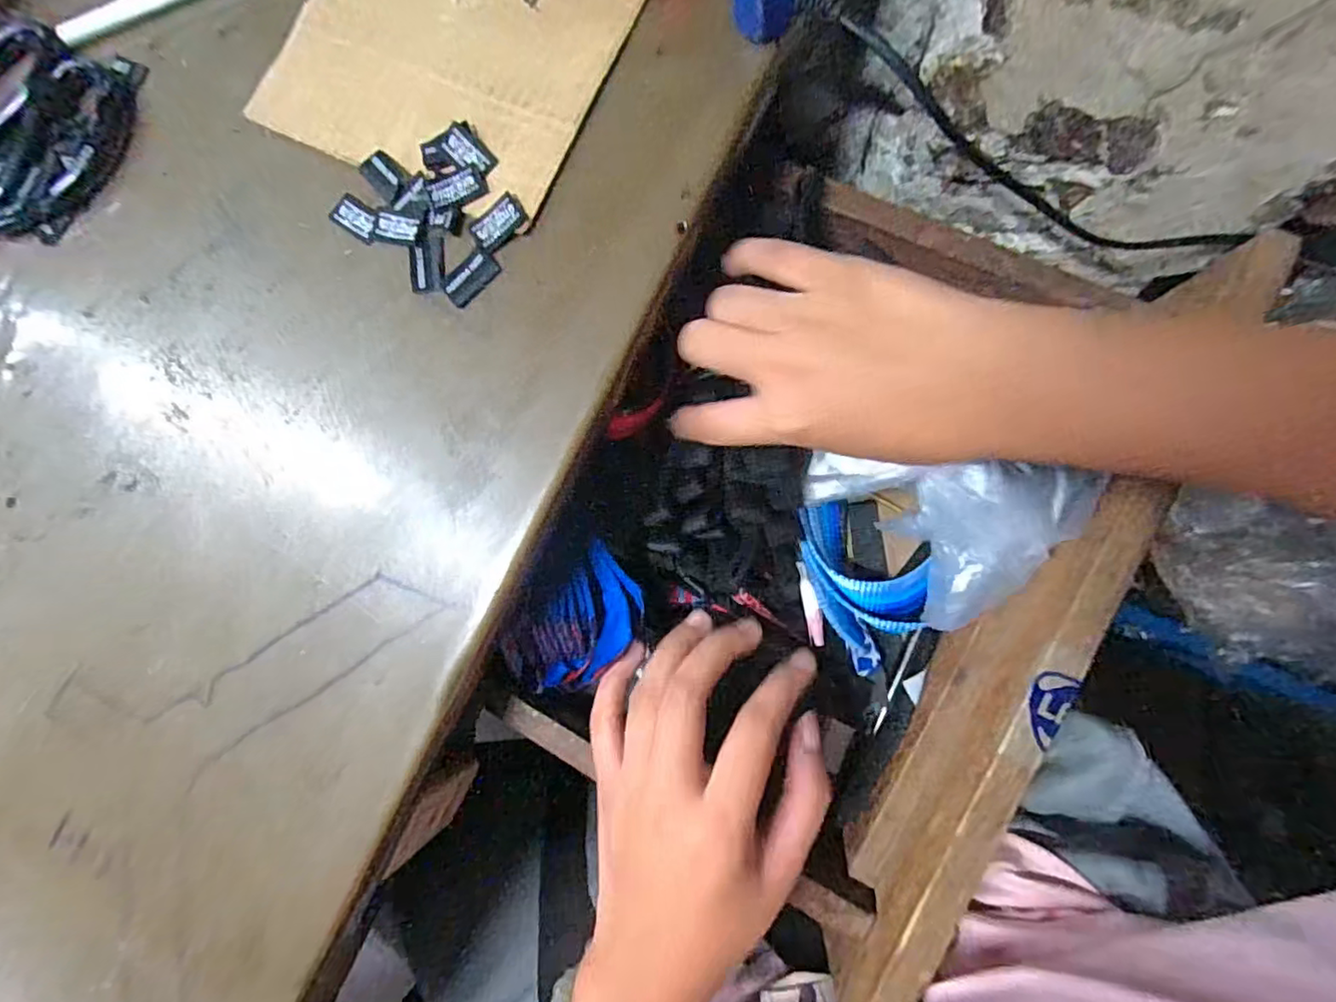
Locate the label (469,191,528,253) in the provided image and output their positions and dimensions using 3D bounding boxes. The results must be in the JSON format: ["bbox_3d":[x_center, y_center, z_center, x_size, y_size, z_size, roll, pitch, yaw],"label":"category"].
[{"bbox_3d":[-0.071,-0.117,0.262,0.024,0.004,0.014,-35,81,5],"label":"label"}]

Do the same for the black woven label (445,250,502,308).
[{"bbox_3d":[-0.084,-0.095,0.265,0.013,0.004,0.025,43,89,-2],"label":"black woven label"}]

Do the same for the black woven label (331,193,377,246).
[{"bbox_3d":[-0.139,-0.126,0.274,0.025,0.004,0.014,34,92,10],"label":"black woven label"}]

